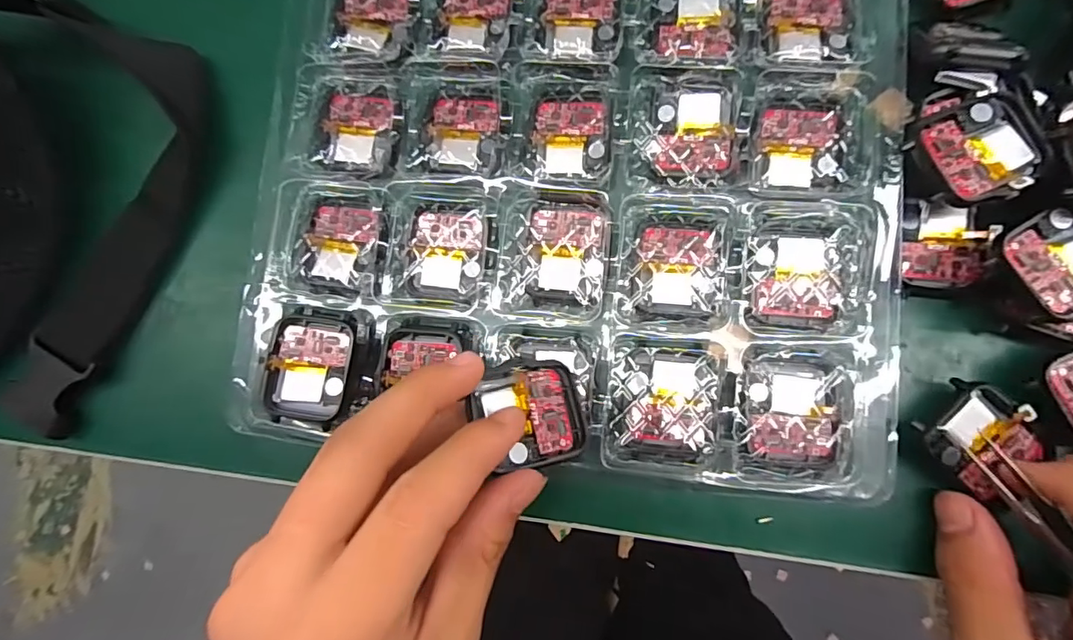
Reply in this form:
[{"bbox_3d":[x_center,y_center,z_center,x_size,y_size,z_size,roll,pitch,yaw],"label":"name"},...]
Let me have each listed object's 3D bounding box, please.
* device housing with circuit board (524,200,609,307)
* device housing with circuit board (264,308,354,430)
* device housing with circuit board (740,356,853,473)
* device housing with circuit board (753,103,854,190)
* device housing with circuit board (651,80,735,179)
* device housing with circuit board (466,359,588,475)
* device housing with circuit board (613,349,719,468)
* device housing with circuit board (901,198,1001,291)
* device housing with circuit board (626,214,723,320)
[{"bbox_3d":[0.012,-0.028,0.216,0.033,0.010,0.044,5,83,6],"label":"device housing with circuit board"},{"bbox_3d":[-0.096,0.020,0.216,0.036,0.005,0.046,6,83,6],"label":"device housing with circuit board"},{"bbox_3d":[0.100,0.037,0.202,0.039,0.014,0.043,6,83,7],"label":"device housing with circuit board"},{"bbox_3d":[0.110,-0.073,0.213,0.035,0.012,0.034,9,83,7],"label":"device housing with circuit board"},{"bbox_3d":[0.066,-0.079,0.215,0.033,0.008,0.042,3,83,6],"label":"device housing with circuit board"},{"bbox_3d":[-0.003,0.034,0.186,0.044,0.008,0.037,-9,76,-28],"label":"device housing with circuit board"},{"bbox_3d":[0.051,0.034,0.206,0.039,0.010,0.044,7,83,7],"label":"device housing with circuit board"},{"bbox_3d":[0.165,-0.030,0.204,0.033,0.006,0.035,9,83,7],"label":"device housing with circuit board"},{"bbox_3d":[0.057,-0.021,0.211,0.035,0.013,0.040,5,83,6],"label":"device housing with circuit board"}]

